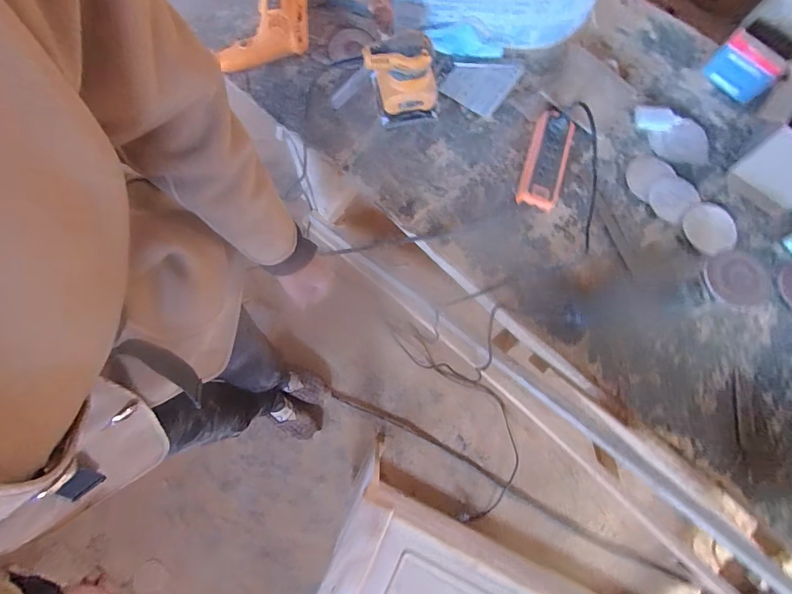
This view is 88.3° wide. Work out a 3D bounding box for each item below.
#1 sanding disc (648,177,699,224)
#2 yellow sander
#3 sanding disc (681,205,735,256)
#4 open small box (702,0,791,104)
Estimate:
[{"bbox_3d":[0.513,-0.185,0.760,0.089,0.004,0.078,-43,75,-7],"label":"sanding disc"},{"bbox_3d":[0.009,-0.386,0.725,0.126,0.131,0.093,-13,76,-6],"label":"yellow sander"},{"bbox_3d":[0.562,-0.123,0.730,0.087,0.006,0.089,-5,69,13],"label":"sanding disc"},{"bbox_3d":[0.711,-0.473,0.773,0.140,0.134,0.171,43,77,9],"label":"open small box"}]

